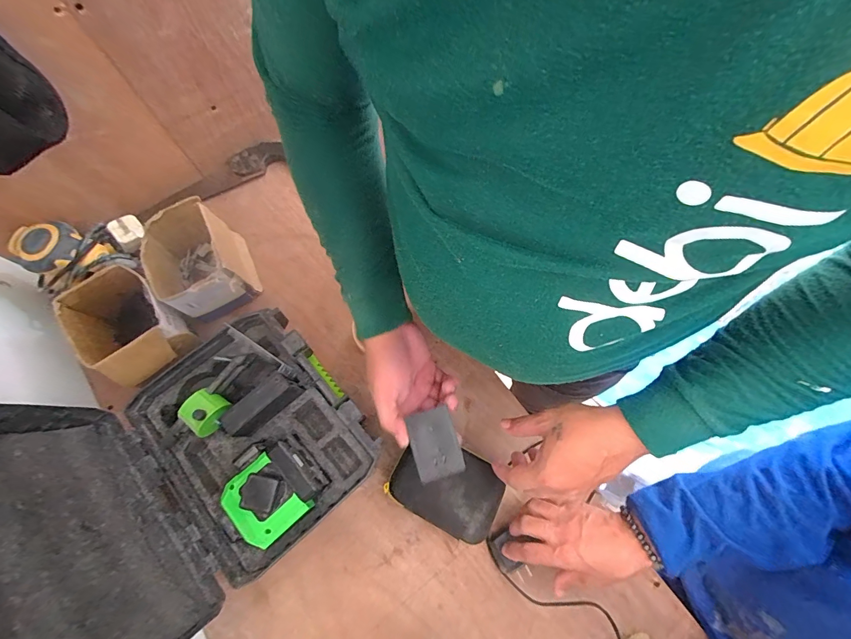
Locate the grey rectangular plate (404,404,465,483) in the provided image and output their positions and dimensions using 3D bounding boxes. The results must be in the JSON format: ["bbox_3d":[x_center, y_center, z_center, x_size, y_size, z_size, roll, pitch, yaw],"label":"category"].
[{"bbox_3d":[0.011,0.135,0.418,0.050,0.012,0.069,-16,72,-6],"label":"grey rectangular plate"}]

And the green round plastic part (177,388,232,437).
[{"bbox_3d":[-0.277,0.116,0.483,0.047,0.044,0.050,38,75,12],"label":"green round plastic part"}]

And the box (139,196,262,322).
[{"bbox_3d":[-0.341,-0.087,0.581,0.122,0.103,0.154,-28,73,-9],"label":"box"}]

